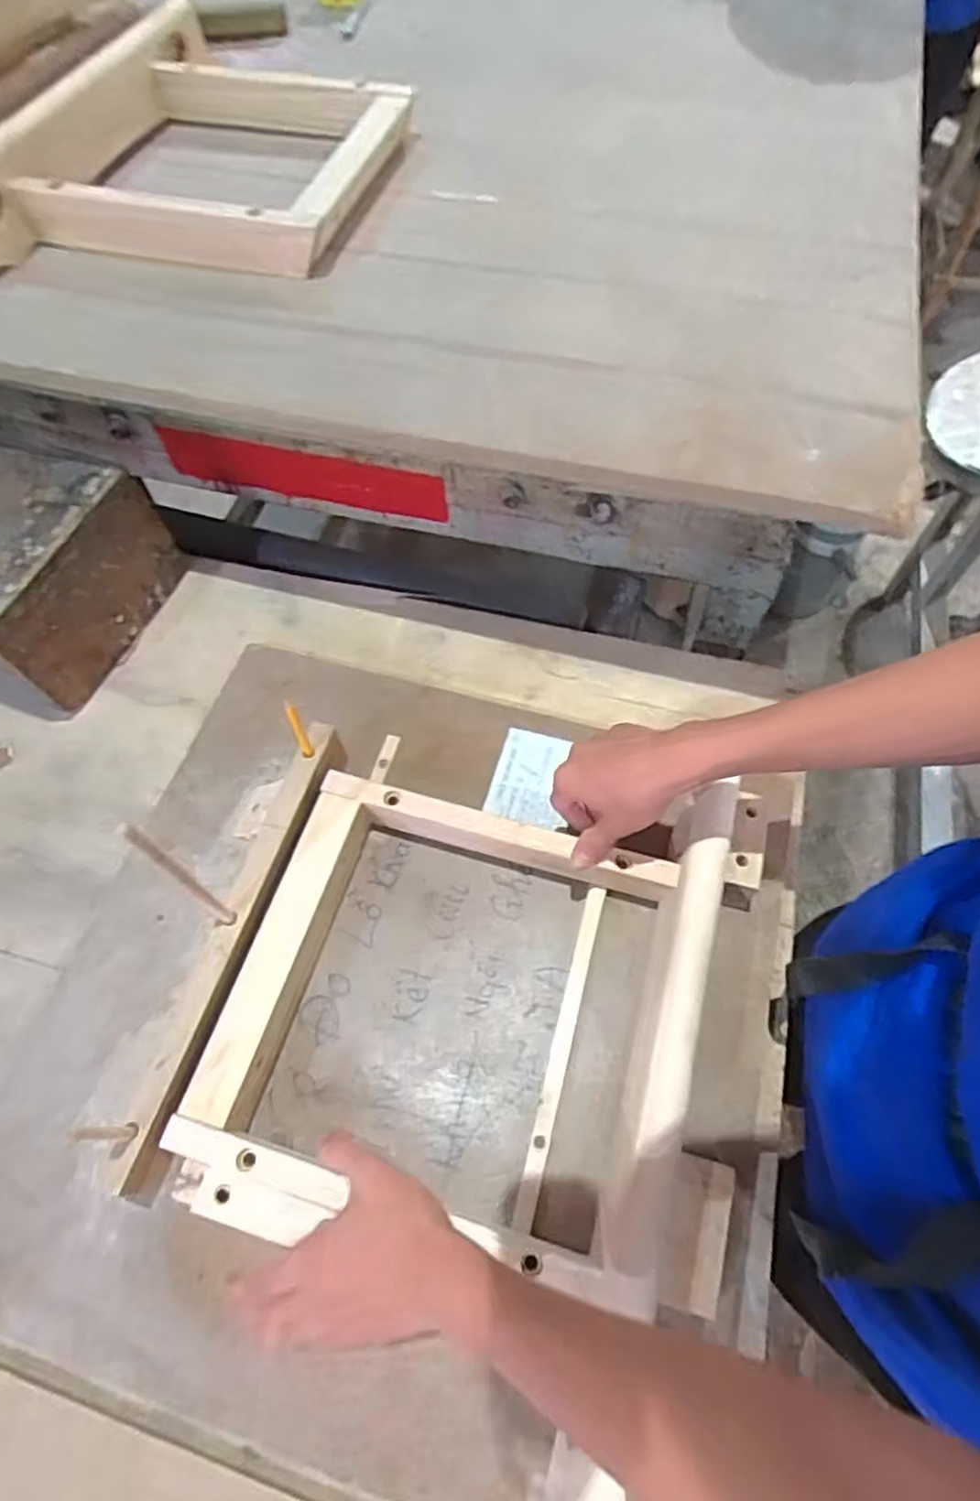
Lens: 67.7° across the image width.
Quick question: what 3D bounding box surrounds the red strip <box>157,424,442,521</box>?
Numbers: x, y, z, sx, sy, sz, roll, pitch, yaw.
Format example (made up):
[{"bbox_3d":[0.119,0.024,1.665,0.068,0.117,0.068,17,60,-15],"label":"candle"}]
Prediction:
[{"bbox_3d":[-0.202,-0.298,0.782,0.320,0.063,0.008,14,63,10],"label":"red strip"}]

